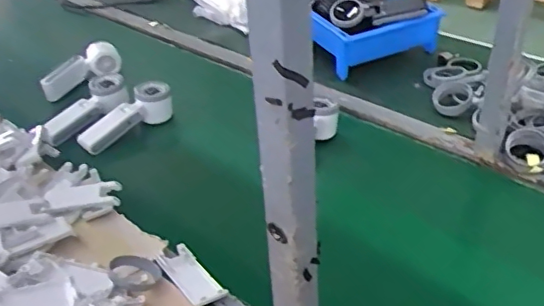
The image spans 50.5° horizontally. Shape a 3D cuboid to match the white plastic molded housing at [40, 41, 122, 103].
[{"bbox_3d":[-0.380,-0.165,1.146,0.164,0.059,0.055,-35,44,-16],"label":"white plastic molded housing"}]

